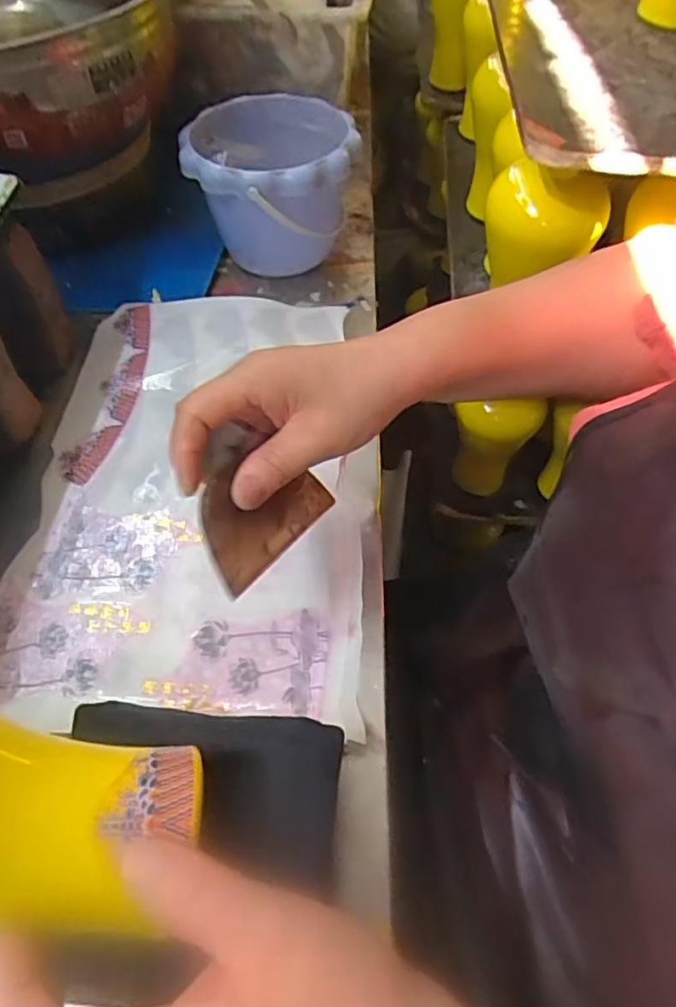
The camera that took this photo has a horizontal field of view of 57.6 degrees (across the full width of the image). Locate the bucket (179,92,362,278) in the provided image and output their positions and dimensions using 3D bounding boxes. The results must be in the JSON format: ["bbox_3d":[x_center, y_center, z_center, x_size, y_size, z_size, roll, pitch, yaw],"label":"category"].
[{"bbox_3d":[-0.059,-0.281,0.569,0.142,0.113,0.141,0,55,0],"label":"bucket"}]

